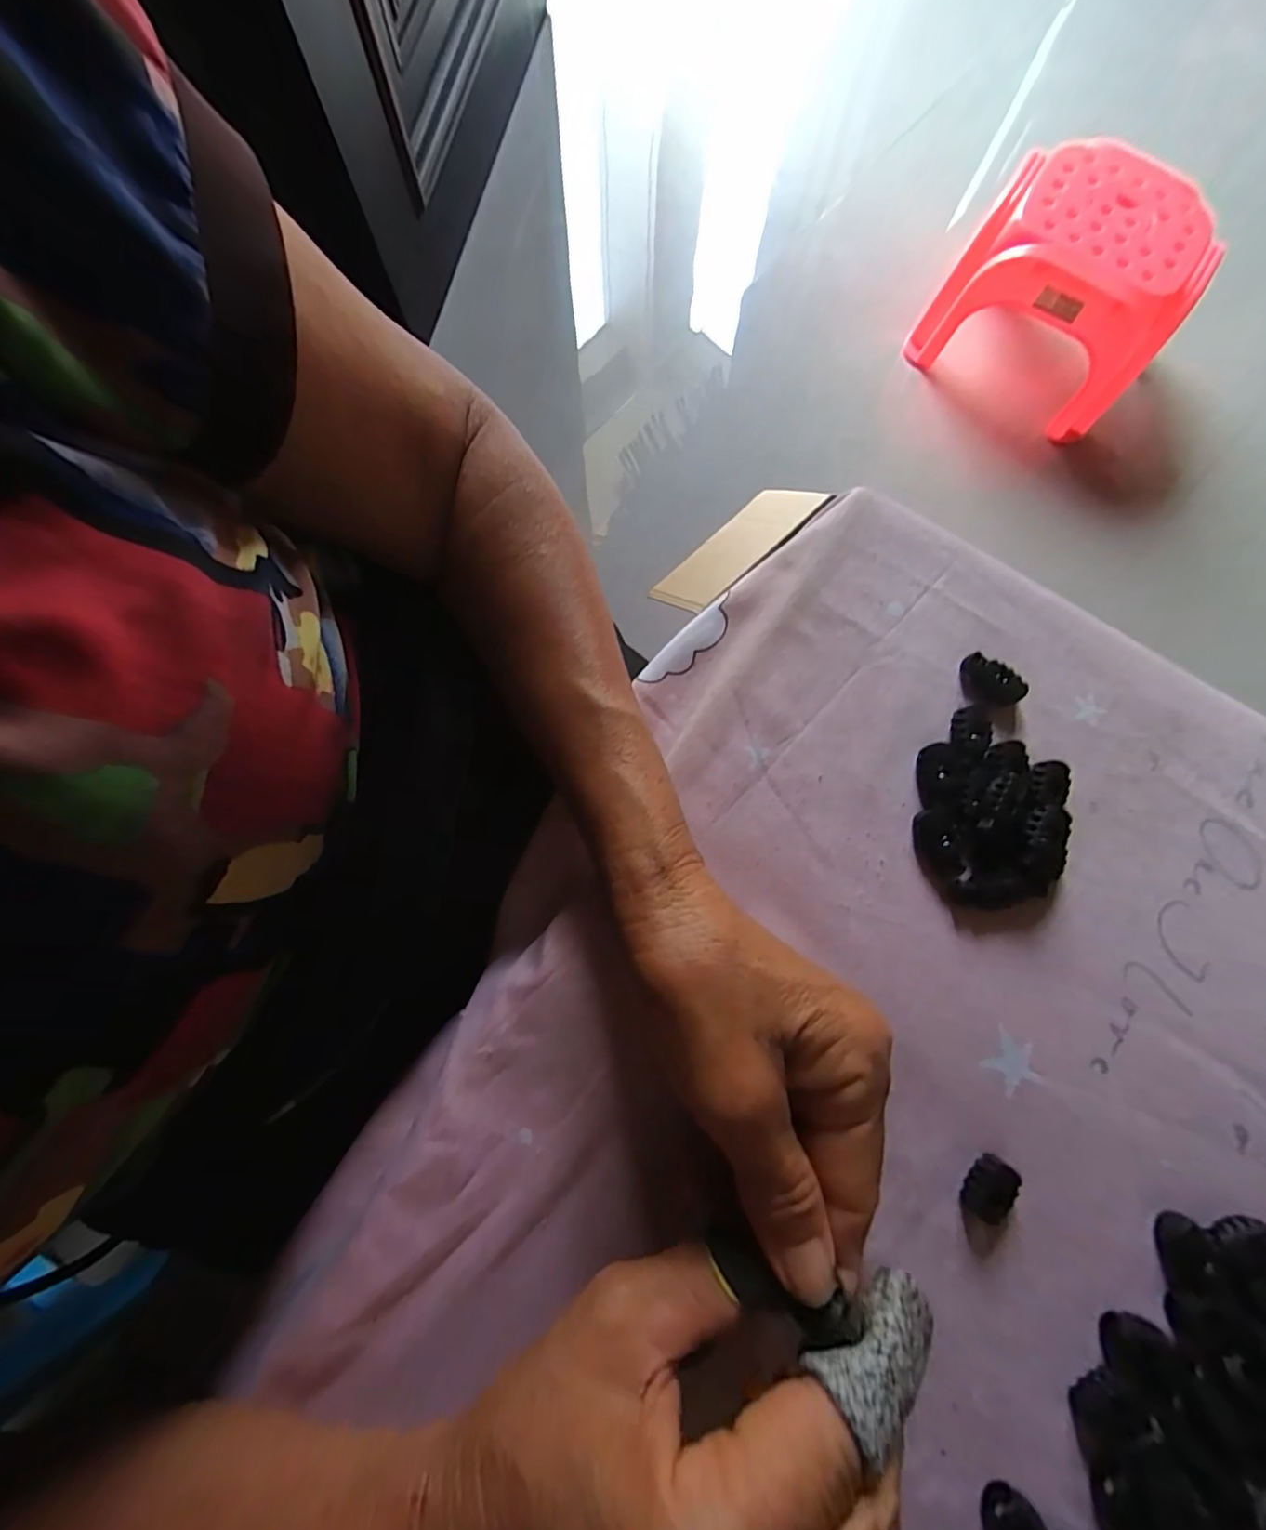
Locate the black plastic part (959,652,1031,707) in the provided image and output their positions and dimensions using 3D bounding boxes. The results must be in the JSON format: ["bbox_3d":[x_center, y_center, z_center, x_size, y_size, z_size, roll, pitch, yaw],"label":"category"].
[{"bbox_3d":[0.161,-0.037,0.254,0.028,0.008,0.016,30,79,5],"label":"black plastic part"}]

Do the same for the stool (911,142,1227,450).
[{"bbox_3d":[0.646,-0.701,0.845,0.314,0.199,0.252,38,82,4],"label":"stool"}]

